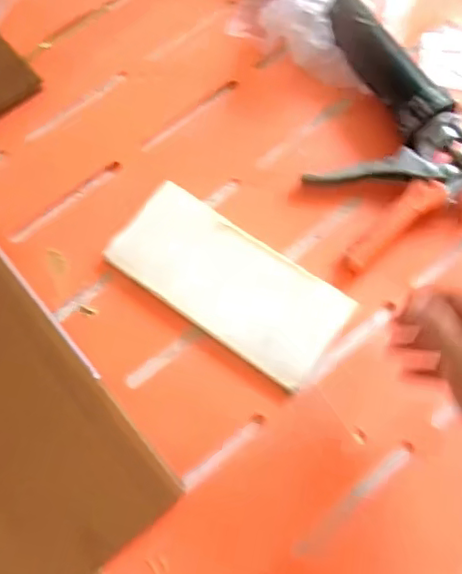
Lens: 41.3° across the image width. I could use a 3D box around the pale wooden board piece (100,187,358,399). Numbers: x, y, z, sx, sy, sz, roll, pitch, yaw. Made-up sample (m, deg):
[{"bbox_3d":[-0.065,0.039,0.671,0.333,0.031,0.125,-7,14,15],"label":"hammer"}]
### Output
[{"bbox_3d":[-0.002,-0.006,0.584,0.226,0.021,0.100,34,73,15],"label":"pale wooden board piece"}]

